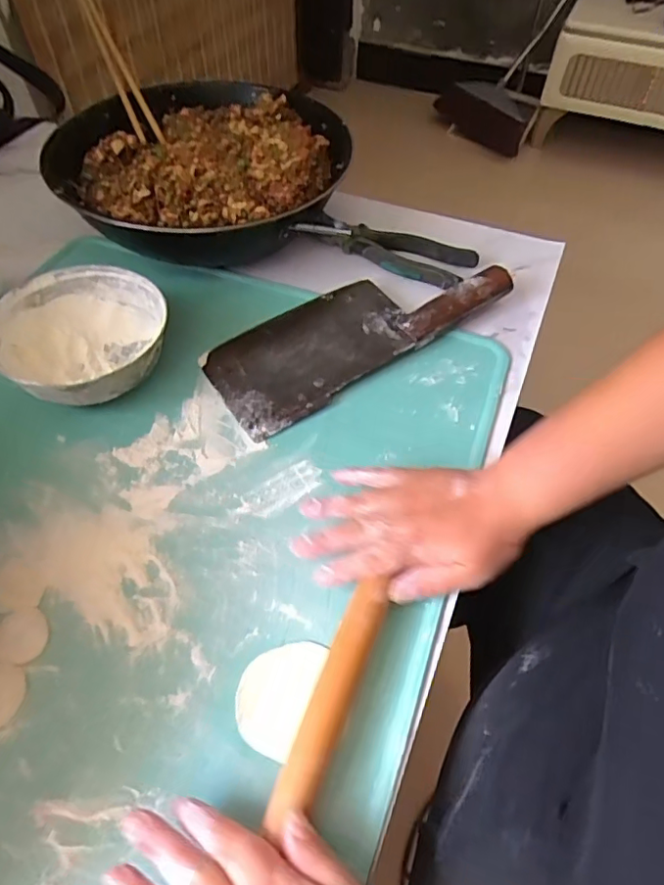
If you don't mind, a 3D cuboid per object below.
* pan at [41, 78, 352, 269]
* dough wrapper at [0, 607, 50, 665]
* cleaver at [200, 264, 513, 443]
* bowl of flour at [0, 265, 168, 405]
[{"bbox_3d":[-0.141,-0.293,0.605,0.298,0.074,0.302,8,55,3],"label":"pan"},{"bbox_3d":[-0.206,0.126,0.365,0.039,0.004,0.035,9,56,4],"label":"dough wrapper"},{"bbox_3d":[0.021,-0.116,0.520,0.282,0.033,0.117,-29,61,-20],"label":"cleaver"},{"bbox_3d":[-0.216,-0.089,0.486,0.139,0.051,0.137,1,55,-1],"label":"bowl of flour"}]

